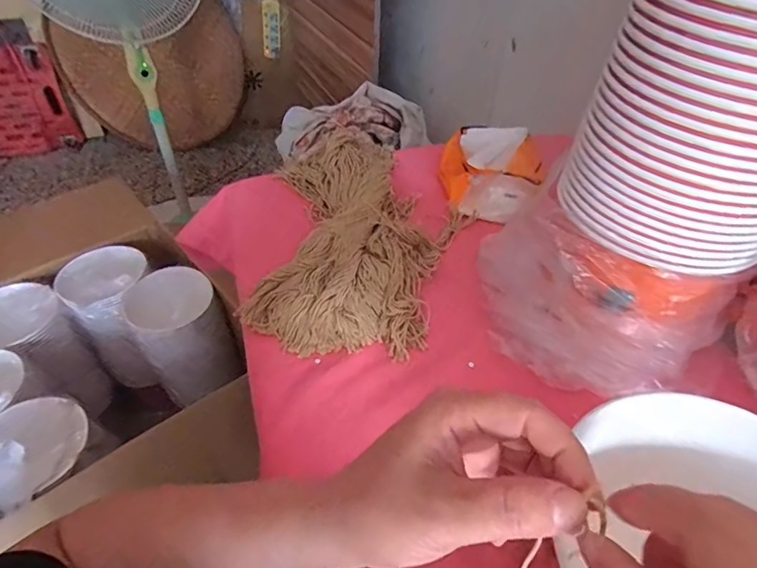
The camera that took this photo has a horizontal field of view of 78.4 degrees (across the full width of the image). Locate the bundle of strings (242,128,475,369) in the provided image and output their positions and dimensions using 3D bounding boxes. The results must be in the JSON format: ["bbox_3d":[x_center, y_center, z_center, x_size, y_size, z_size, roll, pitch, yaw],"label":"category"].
[{"bbox_3d":[-0.016,-0.073,0.538,0.223,0.053,0.344,3,45,1],"label":"bundle of strings"}]

